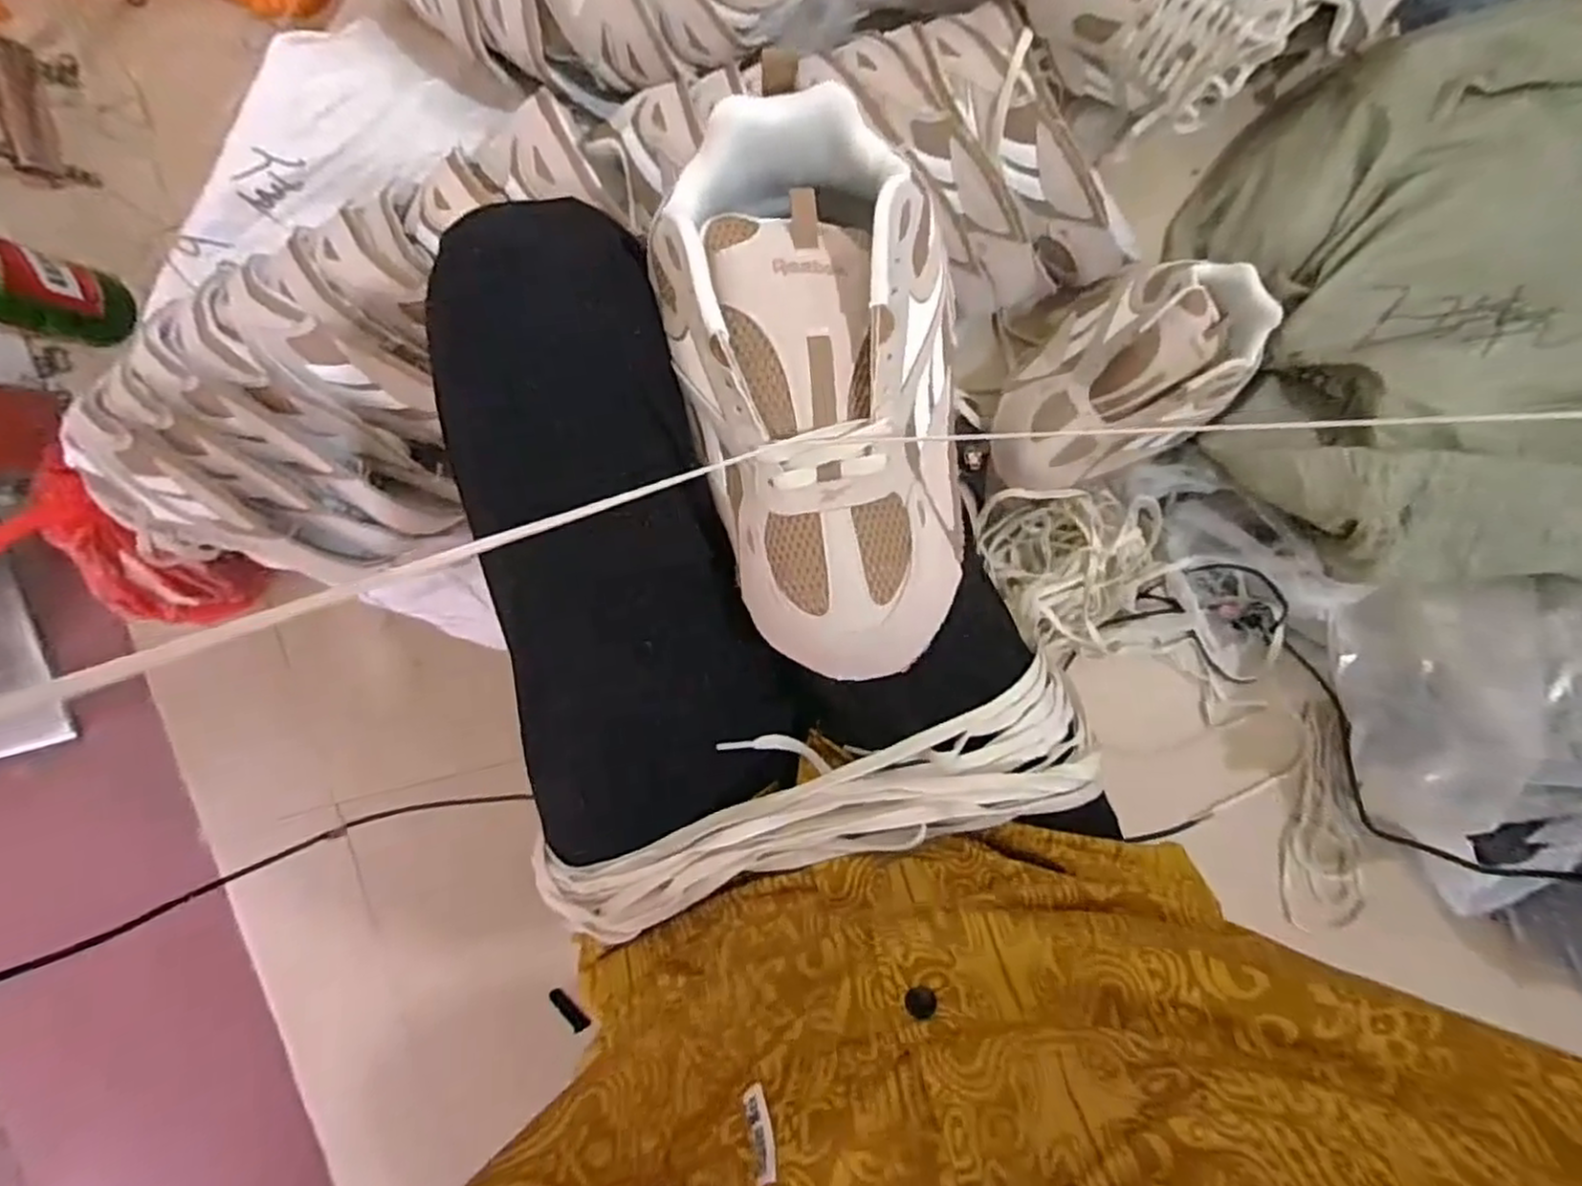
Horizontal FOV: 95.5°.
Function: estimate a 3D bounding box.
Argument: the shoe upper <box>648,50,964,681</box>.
[{"bbox_3d":[0.016,-0.086,0.317,0.122,0.062,0.249,-10,97,2],"label":"shoe upper"}]

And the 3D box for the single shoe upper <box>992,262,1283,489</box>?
[{"bbox_3d":[0.289,-0.198,0.609,0.252,0.082,0.146,-26,96,4],"label":"single shoe upper"}]

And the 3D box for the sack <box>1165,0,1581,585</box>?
[{"bbox_3d":[0.697,-0.241,0.619,0.637,0.166,0.455,1,97,1],"label":"sack"}]

